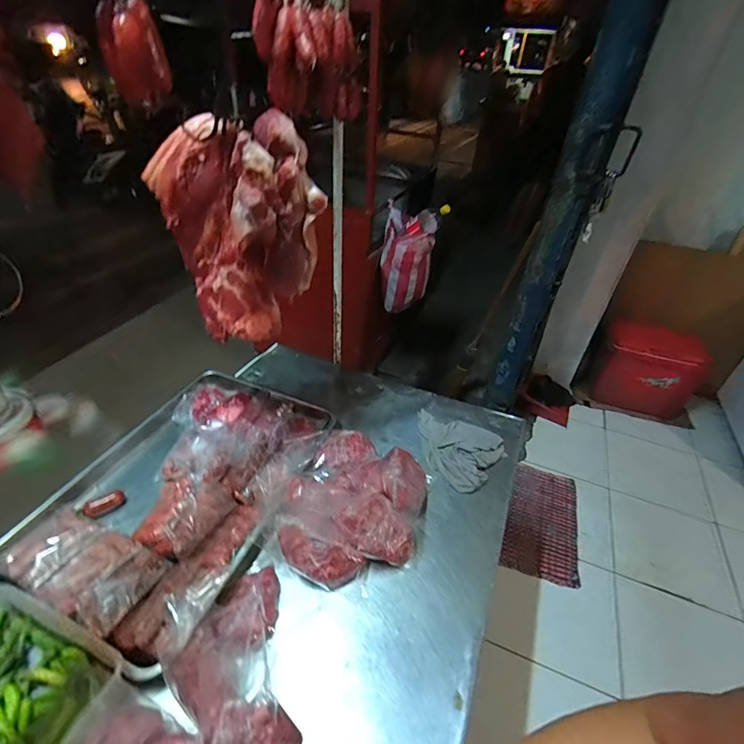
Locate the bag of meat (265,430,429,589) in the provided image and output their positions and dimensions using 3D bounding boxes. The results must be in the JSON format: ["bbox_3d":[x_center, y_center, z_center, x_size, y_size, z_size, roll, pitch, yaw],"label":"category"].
[{"bbox_3d":[-0.033,0.245,0.785,0.263,0.078,0.302,22,40,21],"label":"bag of meat"}]

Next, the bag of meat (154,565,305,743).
[{"bbox_3d":[-0.208,0.404,0.575,0.181,0.078,0.251,-10,40,-20],"label":"bag of meat"}]

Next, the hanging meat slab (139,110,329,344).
[{"bbox_3d":[-0.222,-0.218,0.689,0.263,0.332,0.094,16,38,14],"label":"hanging meat slab"}]

